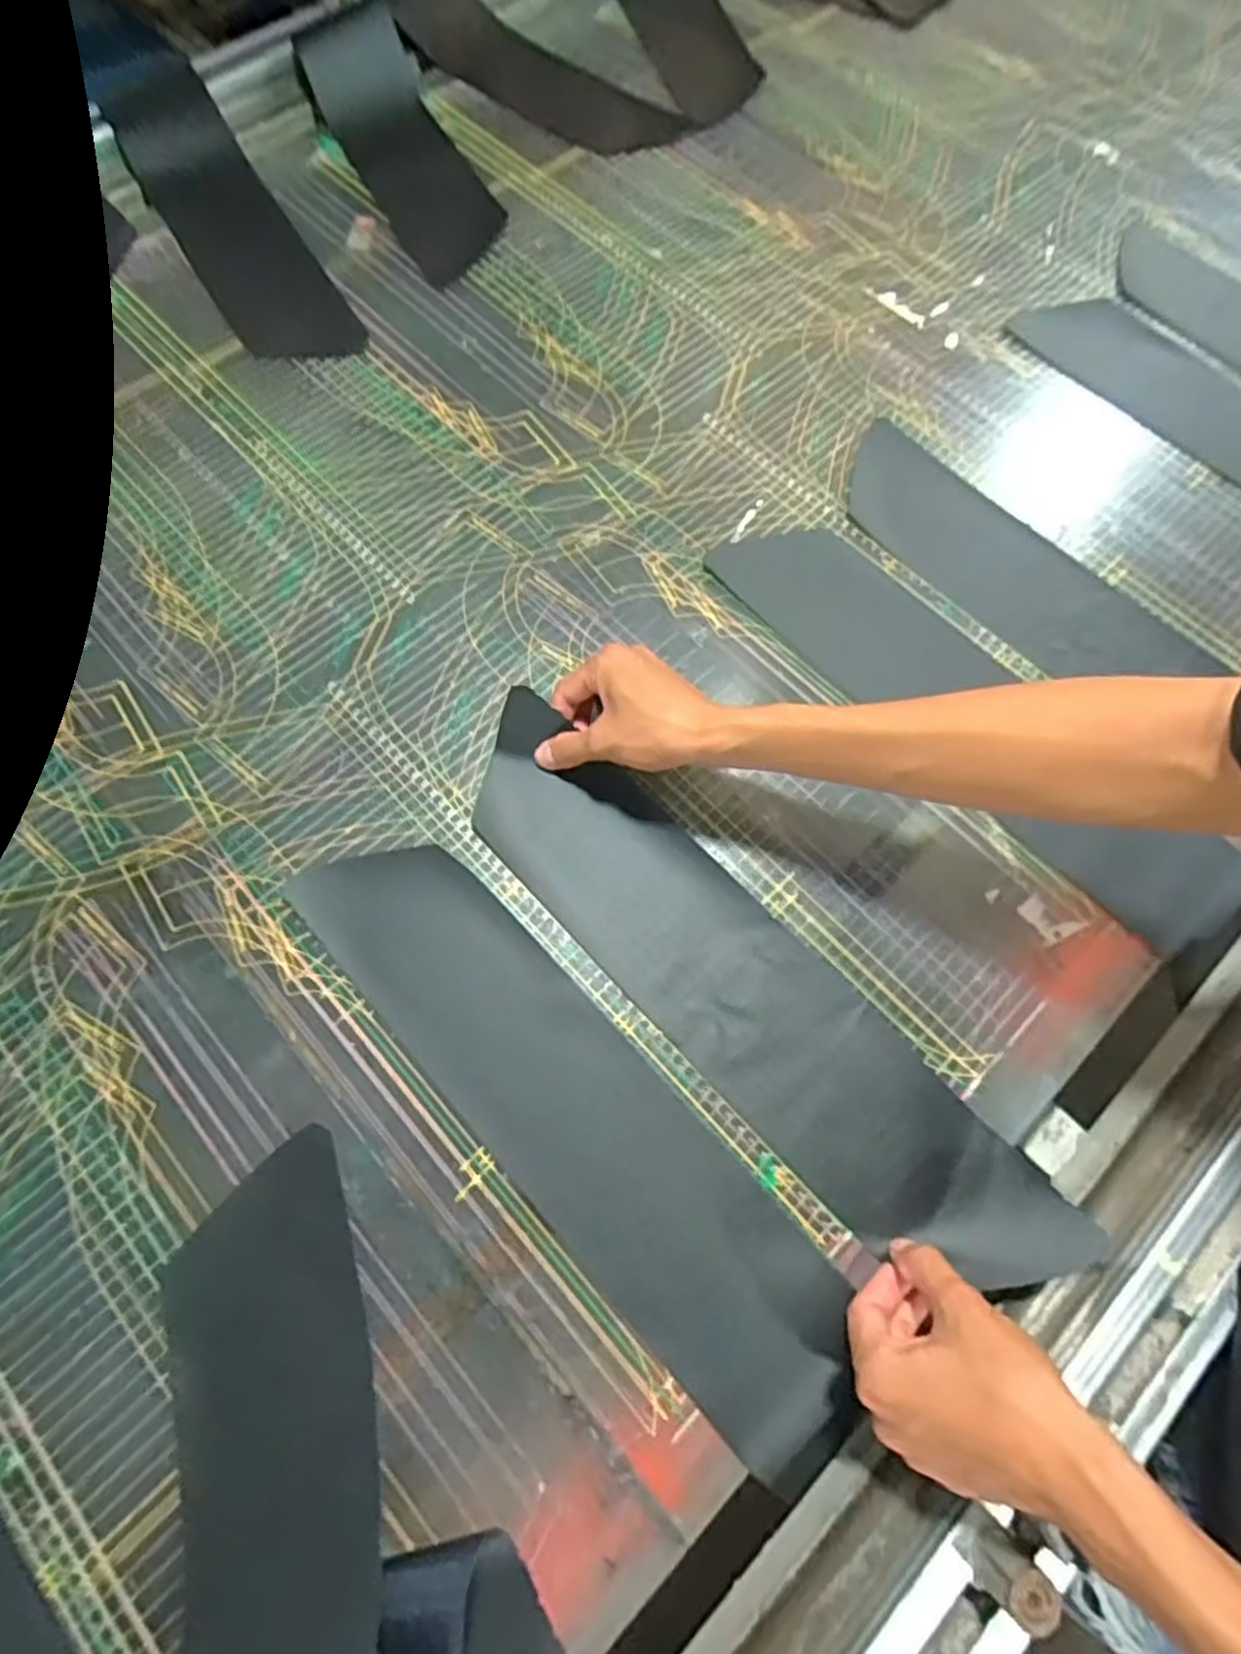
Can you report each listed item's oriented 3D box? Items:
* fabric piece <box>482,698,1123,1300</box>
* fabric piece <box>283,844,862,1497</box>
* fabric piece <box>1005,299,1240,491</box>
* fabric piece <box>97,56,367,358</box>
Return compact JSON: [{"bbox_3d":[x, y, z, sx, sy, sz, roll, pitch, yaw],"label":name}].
[{"bbox_3d":[0.072,0.100,0.473,0.109,0.020,0.457,-42,76,-11],"label":"fabric piece"},{"bbox_3d":[-0.031,0.169,0.455,0.104,0.009,0.426,-42,76,-15],"label":"fabric piece"},{"bbox_3d":[0.534,-0.338,0.651,0.104,0.009,0.414,-42,76,-15],"label":"fabric piece"},{"bbox_3d":[-0.369,-0.579,0.708,0.103,0.045,0.393,-31,73,-12],"label":"fabric piece"}]

